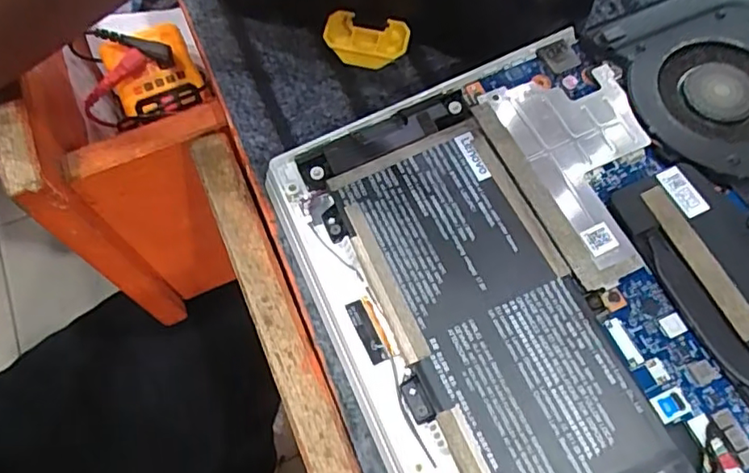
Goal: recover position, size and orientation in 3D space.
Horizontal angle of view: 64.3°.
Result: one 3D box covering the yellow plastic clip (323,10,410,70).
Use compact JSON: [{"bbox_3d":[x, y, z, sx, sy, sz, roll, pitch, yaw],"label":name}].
[{"bbox_3d":[-0.004,-0.086,0.264,0.036,0.014,0.017,7,65,4],"label":"yellow plastic clip"}]

